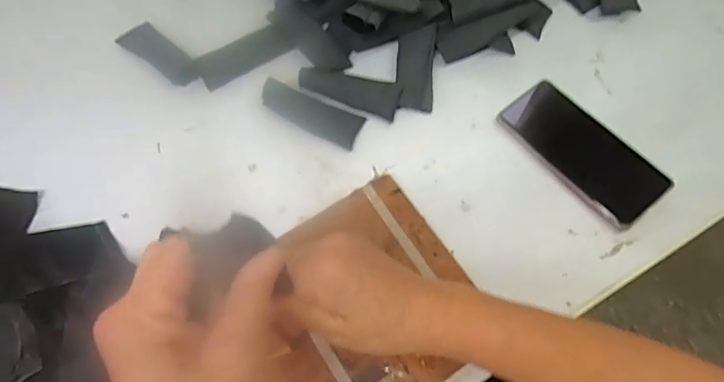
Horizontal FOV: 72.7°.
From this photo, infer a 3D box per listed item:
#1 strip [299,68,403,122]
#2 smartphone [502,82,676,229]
[{"bbox_3d":[-0.012,-0.106,0.505,0.100,0.023,0.042,16,67,8],"label":"strip"},{"bbox_3d":[0.215,-0.041,0.482,0.078,0.010,0.160,-36,70,-14],"label":"smartphone"}]

